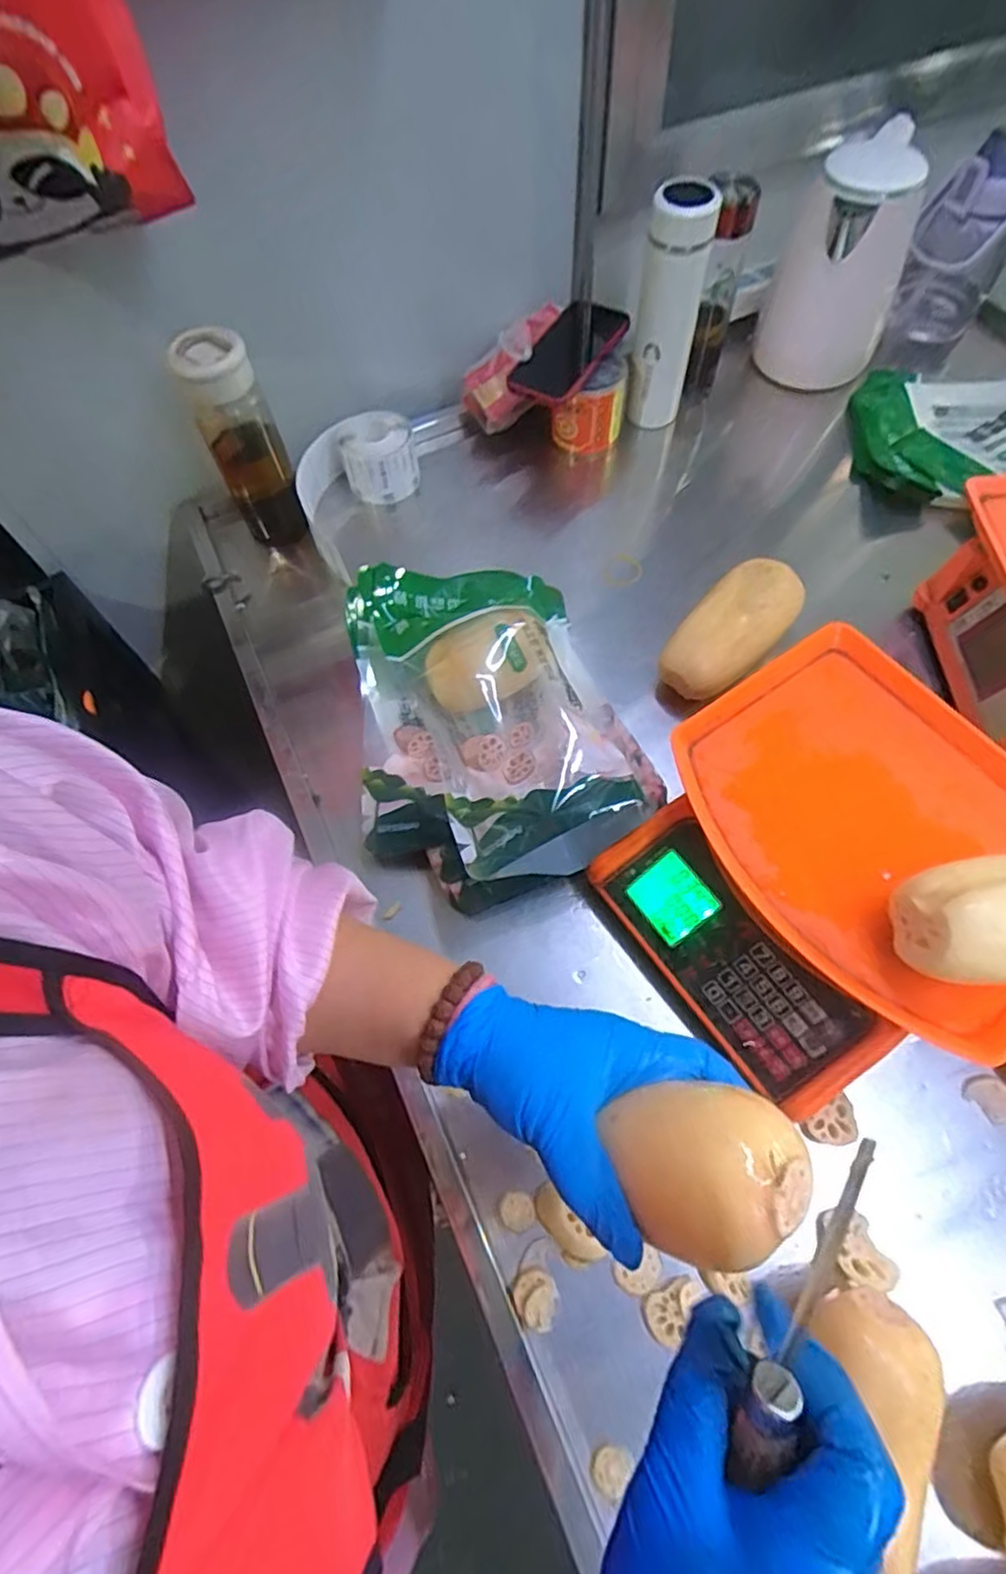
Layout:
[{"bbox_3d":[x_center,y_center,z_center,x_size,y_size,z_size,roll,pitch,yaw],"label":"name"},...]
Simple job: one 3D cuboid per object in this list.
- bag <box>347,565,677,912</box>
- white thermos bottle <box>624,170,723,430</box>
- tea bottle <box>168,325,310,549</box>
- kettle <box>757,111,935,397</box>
[{"bbox_3d":[-0.026,-0.079,0.592,0.236,0.097,0.336,-19,65,-6],"label":"bag"},{"bbox_3d":[0.186,-0.524,0.744,0.067,0.223,0.058,8,65,6],"label":"white thermos bottle"},{"bbox_3d":[-0.272,-0.356,0.704,0.074,0.218,0.064,-22,65,-8],"label":"tea bottle"},{"bbox_3d":[0.408,-0.624,0.795,0.136,0.200,0.168,22,67,12],"label":"kettle"}]

